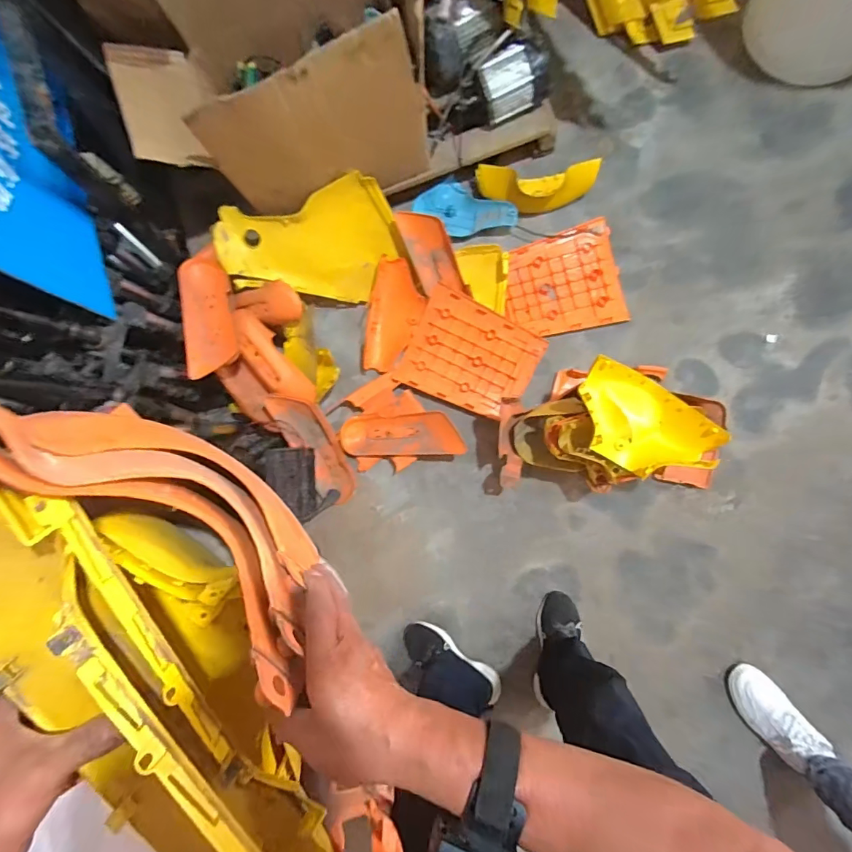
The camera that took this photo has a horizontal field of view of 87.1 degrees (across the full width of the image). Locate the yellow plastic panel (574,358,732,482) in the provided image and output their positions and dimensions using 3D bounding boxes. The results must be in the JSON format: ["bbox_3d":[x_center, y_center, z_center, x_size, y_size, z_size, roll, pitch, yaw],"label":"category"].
[{"bbox_3d":[0.430,-0.004,0.907,0.282,0.098,0.189,36,90,8],"label":"yellow plastic panel"}]

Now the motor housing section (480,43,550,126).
[{"bbox_3d":[0.210,-0.814,1.057,0.158,0.090,0.103,-18,84,5],"label":"motor housing section"}]

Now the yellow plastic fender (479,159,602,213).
[{"bbox_3d":[0.283,-0.617,1.157,0.302,0.081,0.106,2,88,7],"label":"yellow plastic fender"}]

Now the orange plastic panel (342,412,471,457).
[{"bbox_3d":[-0.057,0.022,1.150,0.319,0.066,0.110,0,87,21],"label":"orange plastic panel"}]

